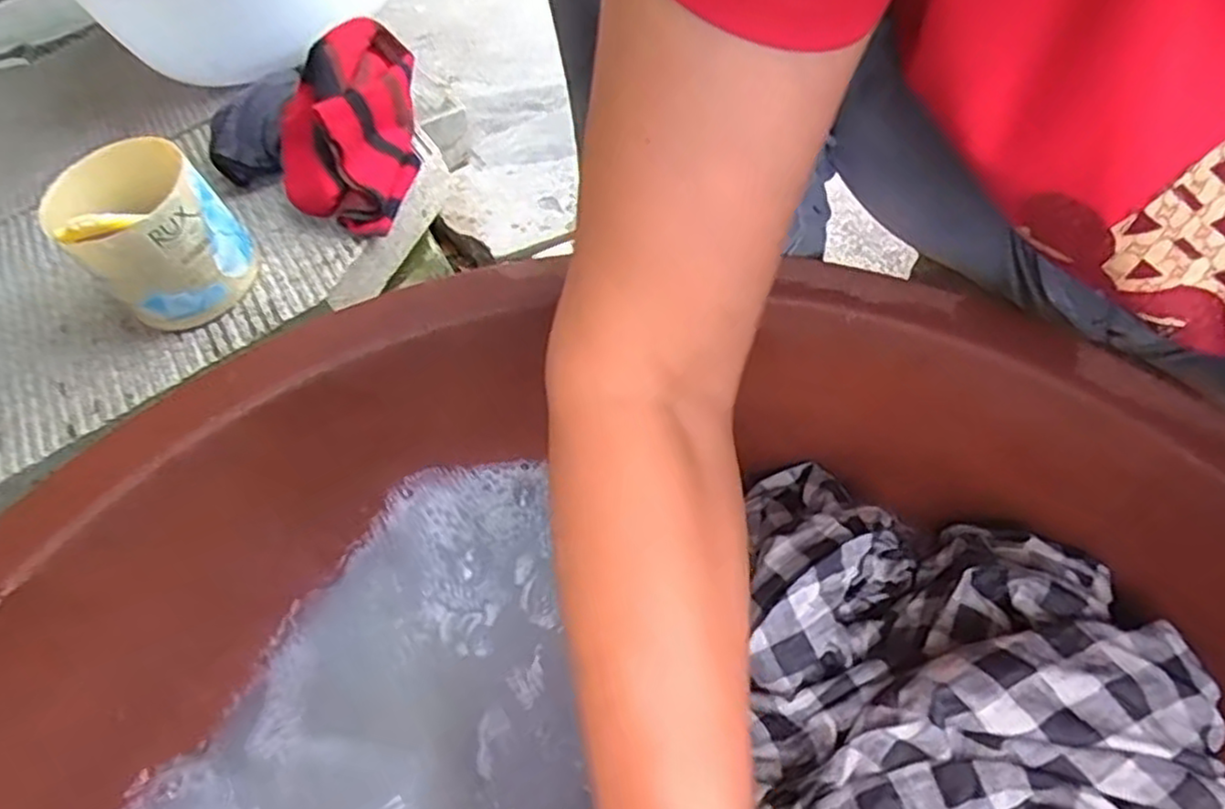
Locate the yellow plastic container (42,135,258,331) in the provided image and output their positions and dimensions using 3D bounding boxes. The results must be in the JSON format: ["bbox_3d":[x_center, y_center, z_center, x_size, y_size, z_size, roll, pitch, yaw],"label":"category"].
[{"bbox_3d":[-0.335,-0.125,0.526,0.105,0.090,0.109,0,53,0],"label":"yellow plastic container"}]

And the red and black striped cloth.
[{"bbox_3d":[-0.217,-0.231,0.593,0.108,0.107,0.188,-8,54,-6],"label":"red and black striped cloth"}]

